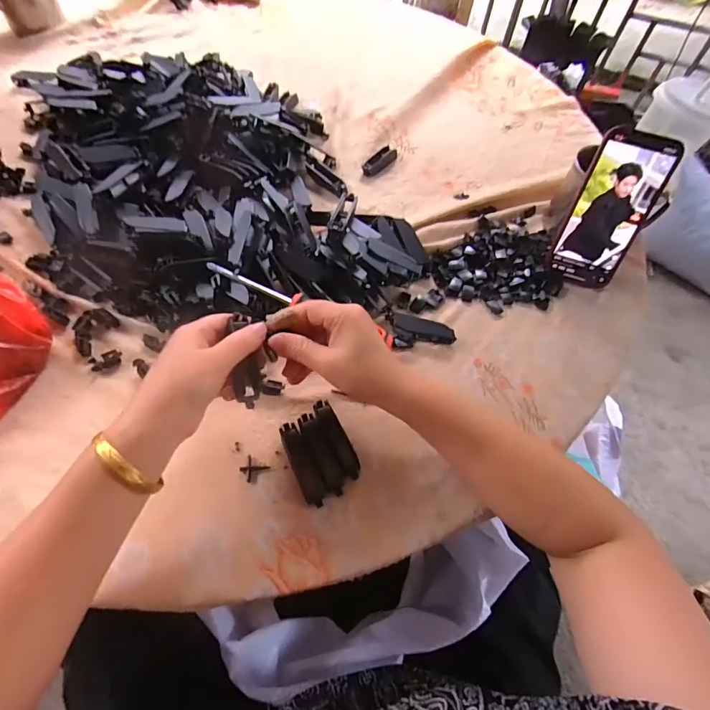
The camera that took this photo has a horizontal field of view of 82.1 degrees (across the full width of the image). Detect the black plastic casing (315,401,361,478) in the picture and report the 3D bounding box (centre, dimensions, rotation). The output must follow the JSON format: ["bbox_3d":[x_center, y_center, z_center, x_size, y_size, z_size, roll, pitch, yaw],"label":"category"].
[{"bbox_3d":[-0.017,0.075,0.369,0.020,0.013,0.075,-22,64,-15],"label":"black plastic casing"}]

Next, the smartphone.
[{"bbox_3d":[0.272,-0.151,0.438,0.076,0.157,0.009,20,36,14],"label":"smartphone"}]

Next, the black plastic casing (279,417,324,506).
[{"bbox_3d":[-0.047,0.095,0.357,0.016,0.012,0.076,-21,64,-14],"label":"black plastic casing"}]

